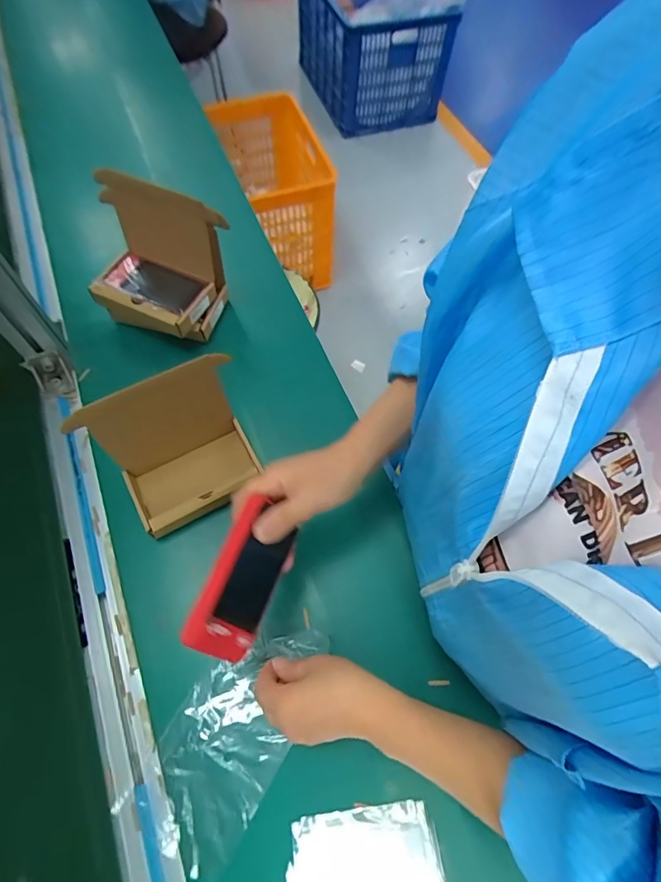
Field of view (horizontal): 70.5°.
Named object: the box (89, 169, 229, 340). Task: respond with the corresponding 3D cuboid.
[{"bbox_3d":[-0.217,-0.221,0.576,0.155,0.153,0.131,19,65,8],"label":"box"}]

